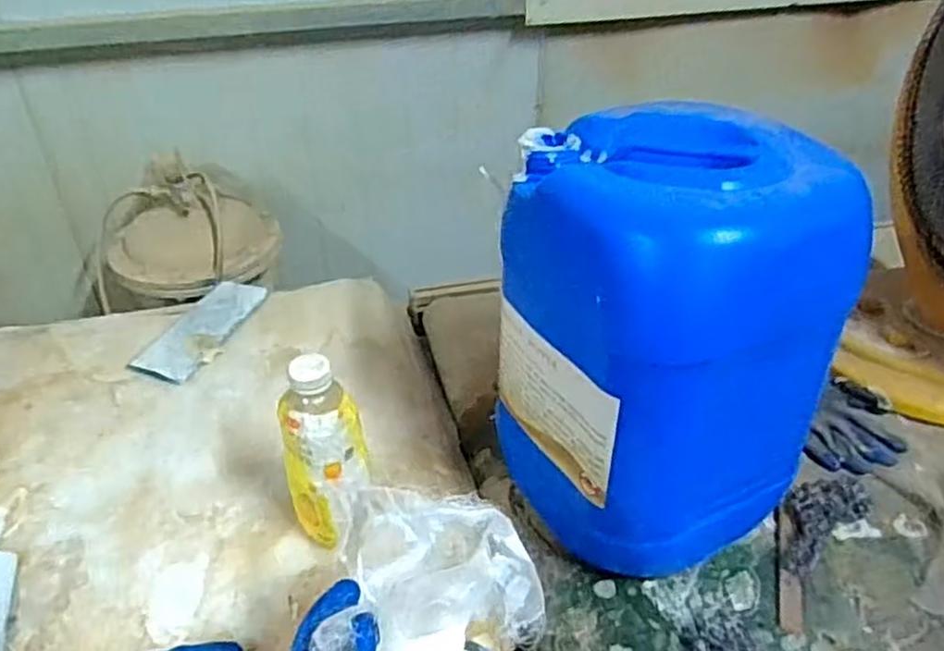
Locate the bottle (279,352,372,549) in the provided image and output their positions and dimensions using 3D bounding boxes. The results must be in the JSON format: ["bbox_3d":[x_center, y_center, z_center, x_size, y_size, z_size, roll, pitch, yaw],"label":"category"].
[{"bbox_3d":[-0.145,0.139,0.747,0.081,0.223,0.068,-10,35,-14],"label":"bottle"}]

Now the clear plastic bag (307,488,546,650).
[{"bbox_3d":[-0.025,0.174,0.514,0.141,0.070,0.124,1,34,2],"label":"clear plastic bag"}]

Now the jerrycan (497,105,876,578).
[{"bbox_3d":[0.180,0.026,0.740,0.238,0.415,0.225,-17,37,-24],"label":"jerrycan"}]

